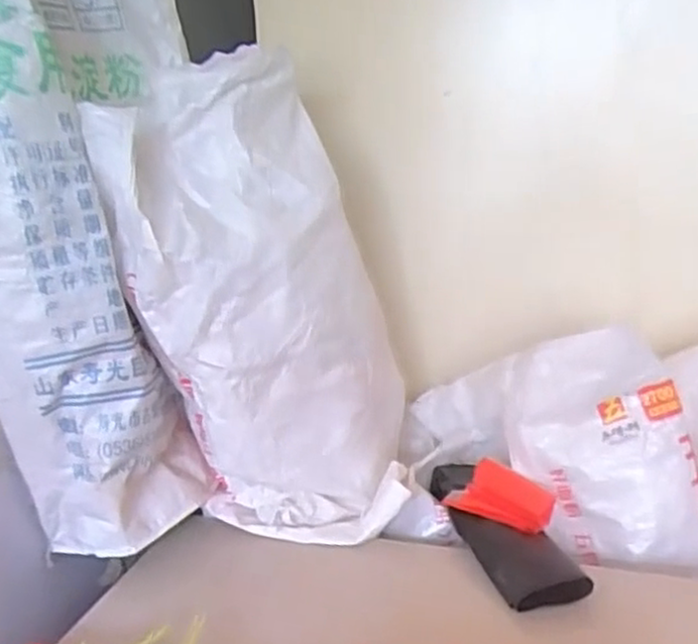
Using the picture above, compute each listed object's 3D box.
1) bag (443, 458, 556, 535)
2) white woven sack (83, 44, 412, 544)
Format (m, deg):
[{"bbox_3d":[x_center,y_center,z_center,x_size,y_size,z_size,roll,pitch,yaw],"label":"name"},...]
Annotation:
[{"bbox_3d":[0.209,0.245,1.020,0.135,0.055,0.087,5,18,34],"label":"bag"},{"bbox_3d":[-0.113,-0.021,1.037,0.334,0.635,0.259,-2,15,12],"label":"white woven sack"}]

